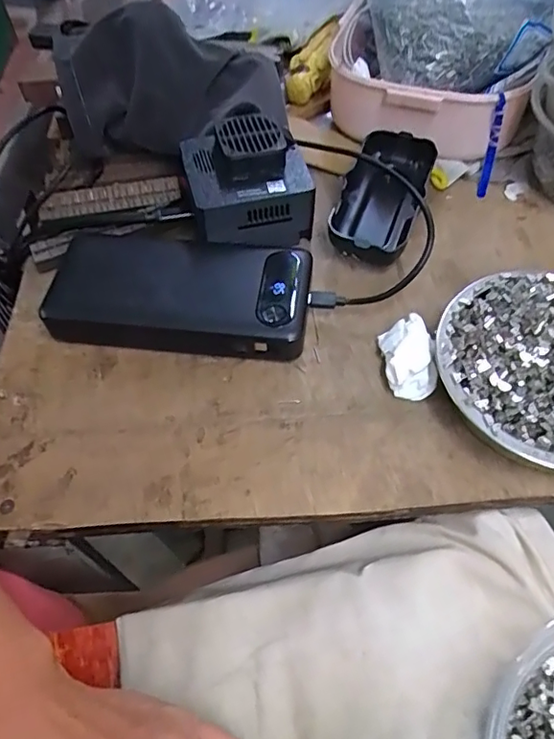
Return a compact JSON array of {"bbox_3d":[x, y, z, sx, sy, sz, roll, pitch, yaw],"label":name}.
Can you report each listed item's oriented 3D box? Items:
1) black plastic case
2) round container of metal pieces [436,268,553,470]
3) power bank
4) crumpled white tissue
[{"bbox_3d":[0.071,-0.116,0.369,0.050,0.025,0.111,17,63,12],"label":"black plastic case"},{"bbox_3d":[0.147,0.001,0.293,0.117,0.030,0.117,-1,60,2],"label":"round container of metal pieces"},{"bbox_3d":[-0.060,-0.048,0.332,0.156,0.026,0.073,7,61,7],"label":"power bank"},{"bbox_3d":[0.073,-0.006,0.305,0.026,0.021,0.043,-6,60,0],"label":"crumpled white tissue"}]

